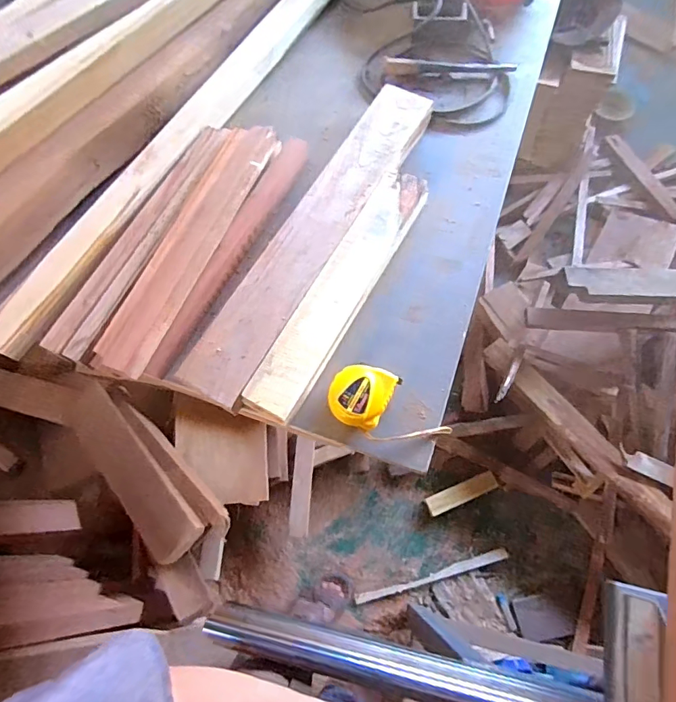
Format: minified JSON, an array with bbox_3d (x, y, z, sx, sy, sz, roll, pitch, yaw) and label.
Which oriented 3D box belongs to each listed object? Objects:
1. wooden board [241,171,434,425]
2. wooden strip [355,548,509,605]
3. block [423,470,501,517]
[{"bbox_3d":[0.007,-0.094,0.649,0.068,0.034,0.418,27,71,13],"label":"wooden board"},{"bbox_3d":[0.263,0.624,1.254,0.435,0.009,0.030,-13,72,-9],"label":"wooden strip"},{"bbox_3d":[0.358,0.410,1.308,0.213,0.023,0.051,-22,68,-7],"label":"block"}]

